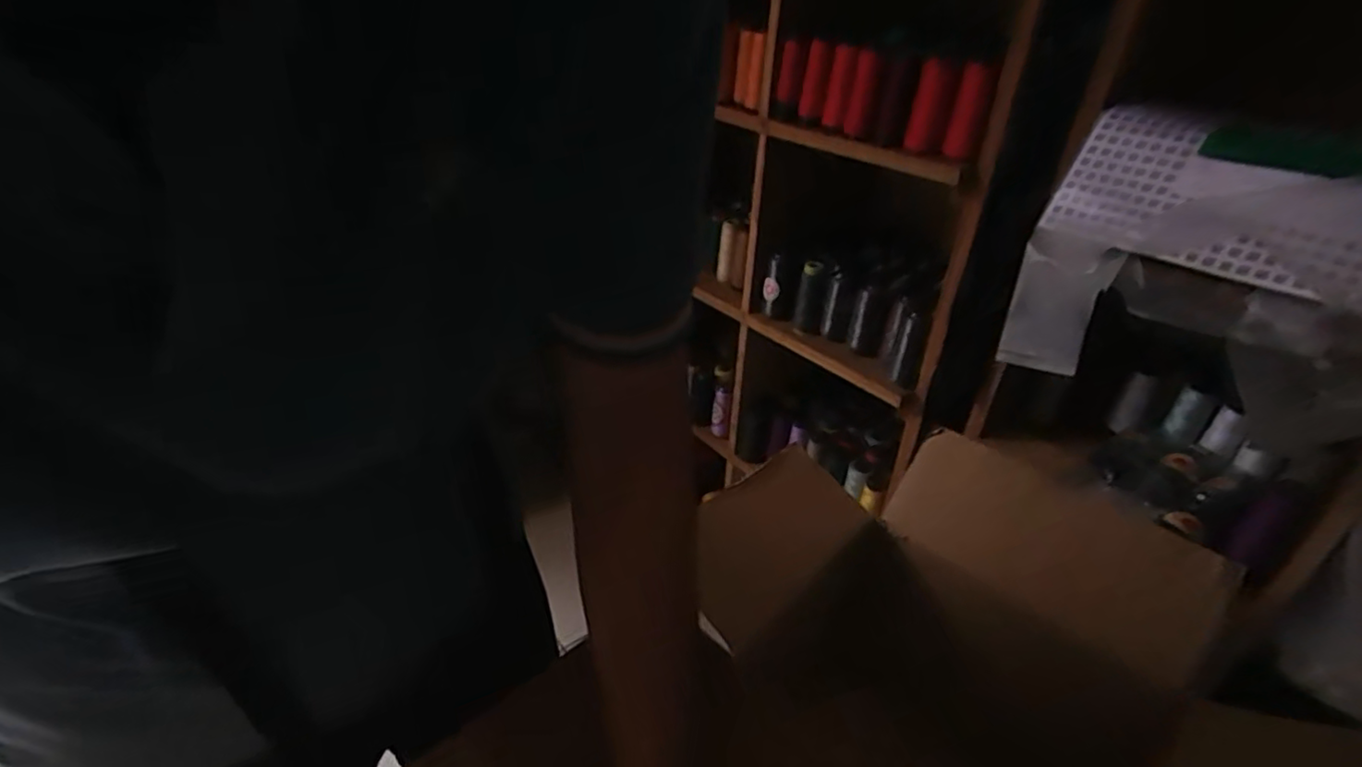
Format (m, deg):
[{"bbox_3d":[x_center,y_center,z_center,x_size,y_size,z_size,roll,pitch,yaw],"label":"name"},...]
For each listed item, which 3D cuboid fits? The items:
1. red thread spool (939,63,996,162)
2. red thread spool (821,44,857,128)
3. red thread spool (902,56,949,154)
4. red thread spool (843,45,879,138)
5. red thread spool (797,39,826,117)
[{"bbox_3d":[0.325,-0.306,0.743,0.026,0.096,0.031,-1,33,-6],"label":"red thread spool"},{"bbox_3d":[0.206,-0.388,0.860,0.028,0.092,0.026,7,33,7],"label":"red thread spool"},{"bbox_3d":[0.291,-0.326,0.780,0.034,0.097,0.029,13,34,15],"label":"red thread spool"},{"bbox_3d":[0.227,-0.366,0.831,0.026,0.096,0.021,10,33,11],"label":"red thread spool"},{"bbox_3d":[0.175,-0.409,0.884,0.024,0.090,0.020,7,33,7],"label":"red thread spool"}]

